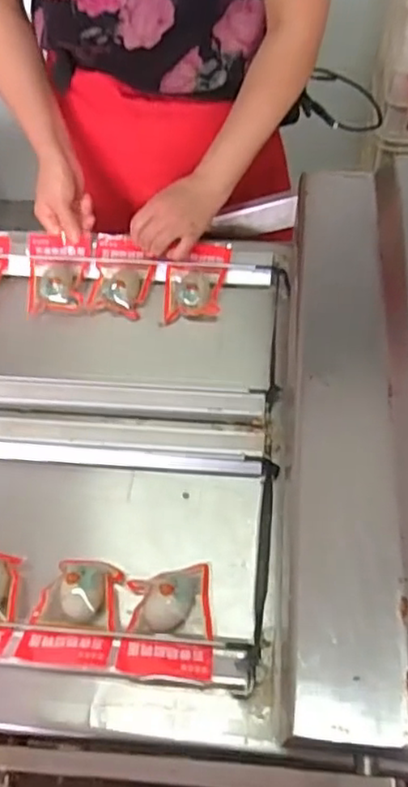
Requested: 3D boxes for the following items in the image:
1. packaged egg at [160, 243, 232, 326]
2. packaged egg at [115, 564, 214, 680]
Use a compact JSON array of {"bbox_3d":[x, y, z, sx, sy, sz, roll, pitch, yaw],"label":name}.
[{"bbox_3d":[-0.011,-0.163,0.938,0.085,0.044,0.124,6,58,7],"label":"packaged egg"},{"bbox_3d":[-0.037,0.235,0.670,0.092,0.056,0.122,-1,57,3],"label":"packaged egg"}]

